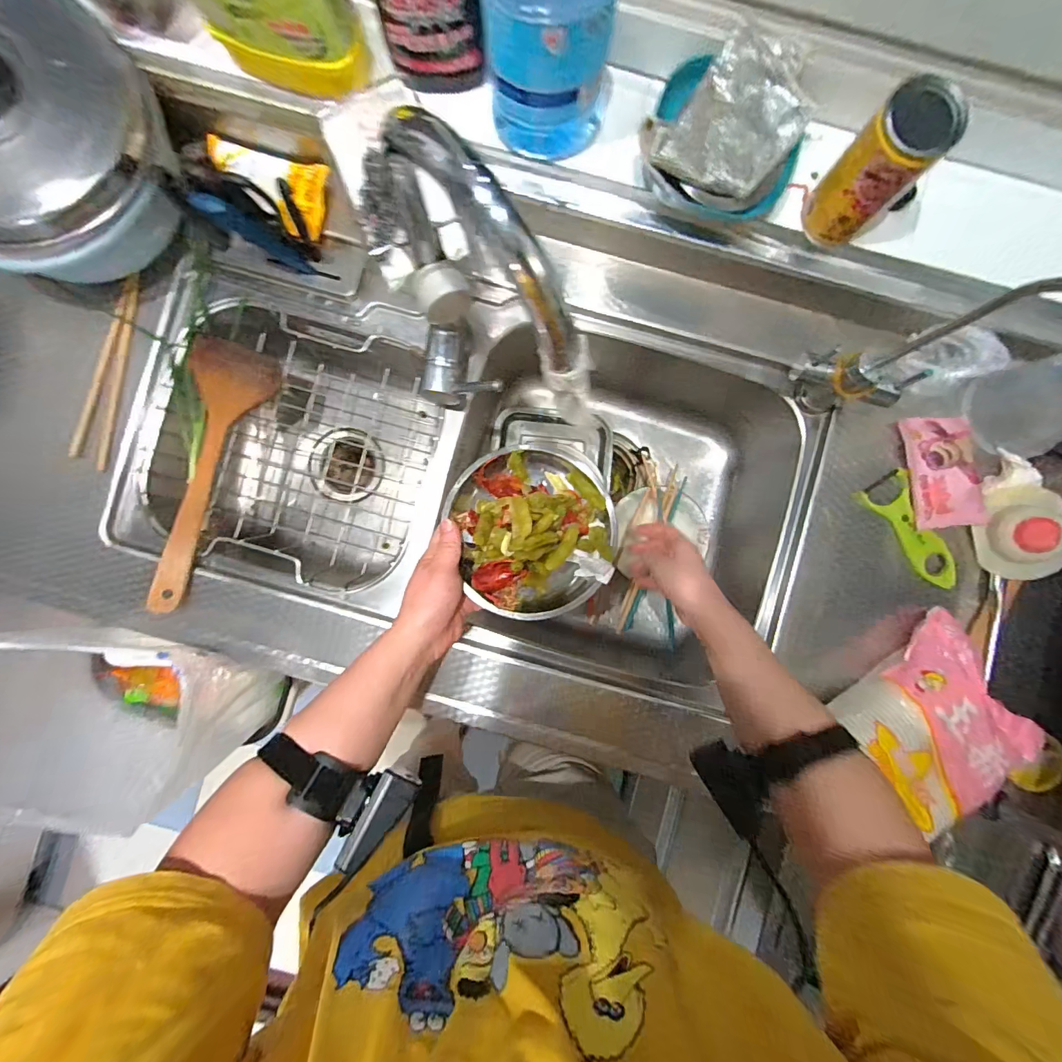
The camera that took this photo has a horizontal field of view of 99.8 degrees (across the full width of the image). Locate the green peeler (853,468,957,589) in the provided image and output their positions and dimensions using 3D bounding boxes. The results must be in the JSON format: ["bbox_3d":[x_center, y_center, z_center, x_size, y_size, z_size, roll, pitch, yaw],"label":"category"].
[{"bbox_3d":[0.442,0.003,0.515,0.059,0.010,0.145,-34,87,0],"label":"green peeler"}]

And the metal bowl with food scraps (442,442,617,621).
[{"bbox_3d":[0.004,-0.003,0.434,0.152,0.075,0.166,0,88,2],"label":"metal bowl with food scraps"}]

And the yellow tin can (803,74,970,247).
[{"bbox_3d":[0.302,-0.315,0.401,0.062,0.126,0.049,44,89,3],"label":"yellow tin can"}]

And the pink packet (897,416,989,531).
[{"bbox_3d":[0.470,-0.068,0.512,0.067,0.027,0.129,-8,87,1],"label":"pink packet"}]

